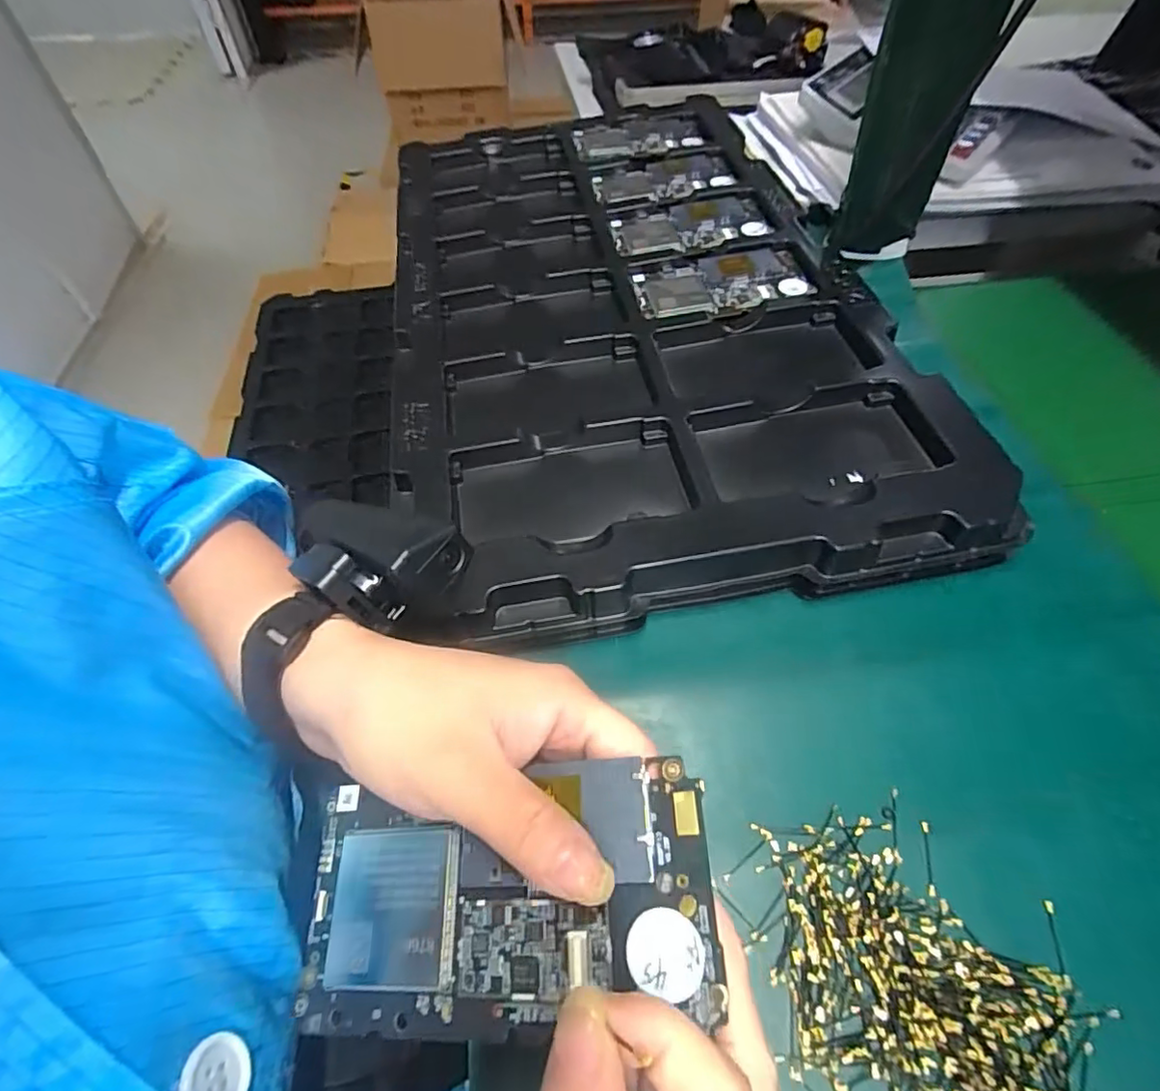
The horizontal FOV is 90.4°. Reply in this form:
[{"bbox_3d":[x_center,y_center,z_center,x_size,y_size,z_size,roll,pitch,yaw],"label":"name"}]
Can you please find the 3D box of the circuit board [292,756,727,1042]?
[{"bbox_3d":[-0.026,0.101,0.167,0.126,0.009,0.064,-17,56,12],"label":"circuit board"}]

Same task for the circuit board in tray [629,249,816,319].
[{"bbox_3d":[0.104,-0.194,0.426,0.123,0.008,0.068,-12,56,-7],"label":"circuit board in tray"}]

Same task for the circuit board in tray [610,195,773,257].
[{"bbox_3d":[0.087,-0.258,0.468,0.117,0.009,0.065,-8,55,-5],"label":"circuit board in tray"}]

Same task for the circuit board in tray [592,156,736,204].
[{"bbox_3d":[0.073,-0.329,0.518,0.119,0.010,0.071,-4,55,-2],"label":"circuit board in tray"}]

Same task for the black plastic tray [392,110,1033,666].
[{"bbox_3d":[0.027,-0.190,0.440,0.321,0.054,0.541,-9,55,-5],"label":"black plastic tray"}]

